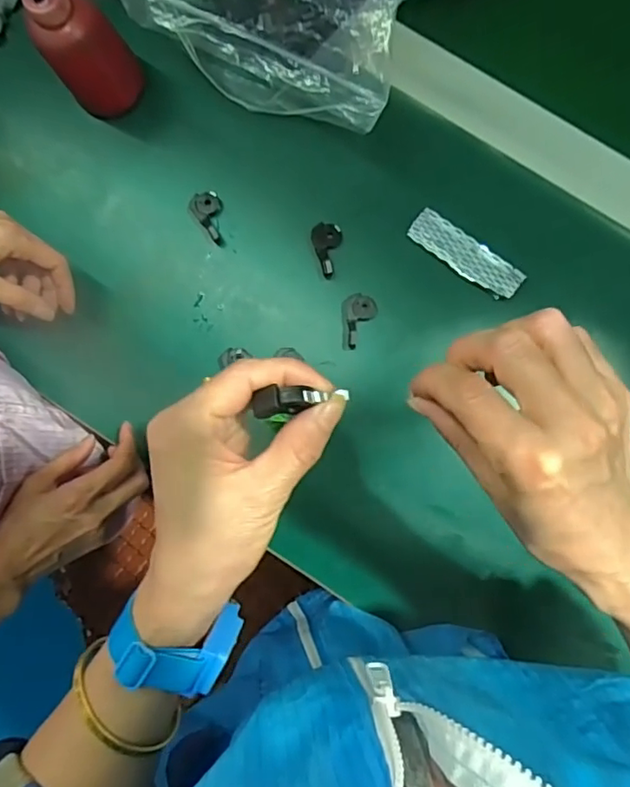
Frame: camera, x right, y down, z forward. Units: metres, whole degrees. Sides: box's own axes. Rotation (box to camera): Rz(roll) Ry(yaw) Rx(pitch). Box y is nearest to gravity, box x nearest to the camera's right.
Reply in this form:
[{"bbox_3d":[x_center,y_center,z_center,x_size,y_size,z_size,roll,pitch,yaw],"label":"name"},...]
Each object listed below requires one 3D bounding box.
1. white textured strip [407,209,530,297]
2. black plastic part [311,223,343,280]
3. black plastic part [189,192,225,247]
[{"bbox_3d":[0.127,-0.117,0.476,0.101,0.004,0.028,39,97,9],"label":"white textured strip"},{"bbox_3d":[0.012,-0.124,0.487,0.026,0.009,0.045,-9,87,3],"label":"black plastic part"},{"bbox_3d":[-0.090,-0.155,0.495,0.028,0.012,0.046,-31,86,2],"label":"black plastic part"}]

